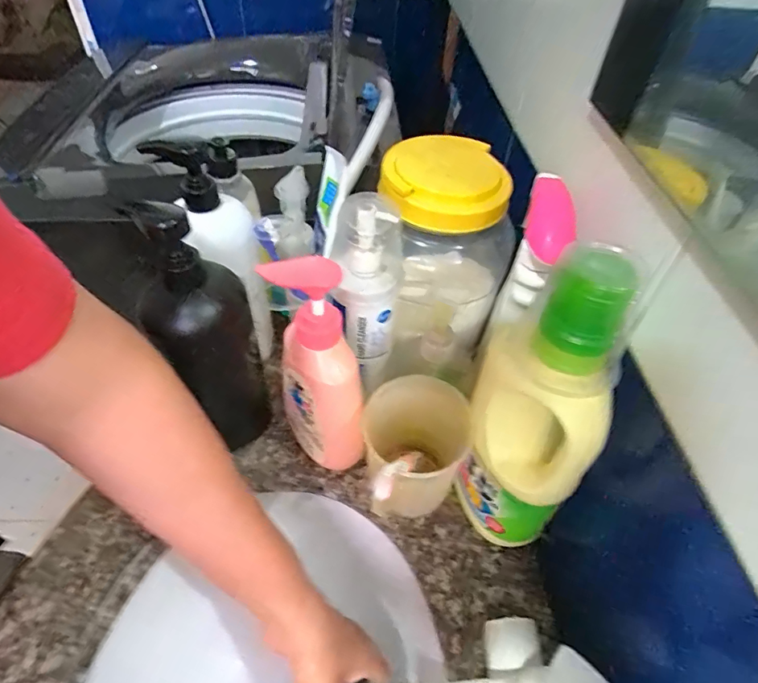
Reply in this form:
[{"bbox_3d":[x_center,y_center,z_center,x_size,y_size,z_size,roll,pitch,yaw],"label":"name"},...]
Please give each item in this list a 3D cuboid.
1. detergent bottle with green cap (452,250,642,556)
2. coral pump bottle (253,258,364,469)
[{"bbox_3d":[0.110,0.065,0.342,0.093,0.276,0.057,36,55,27],"label":"detergent bottle with green cap"},{"bbox_3d":[-0.051,0.032,0.390,0.050,0.213,0.089,-21,52,-21],"label":"coral pump bottle"}]

